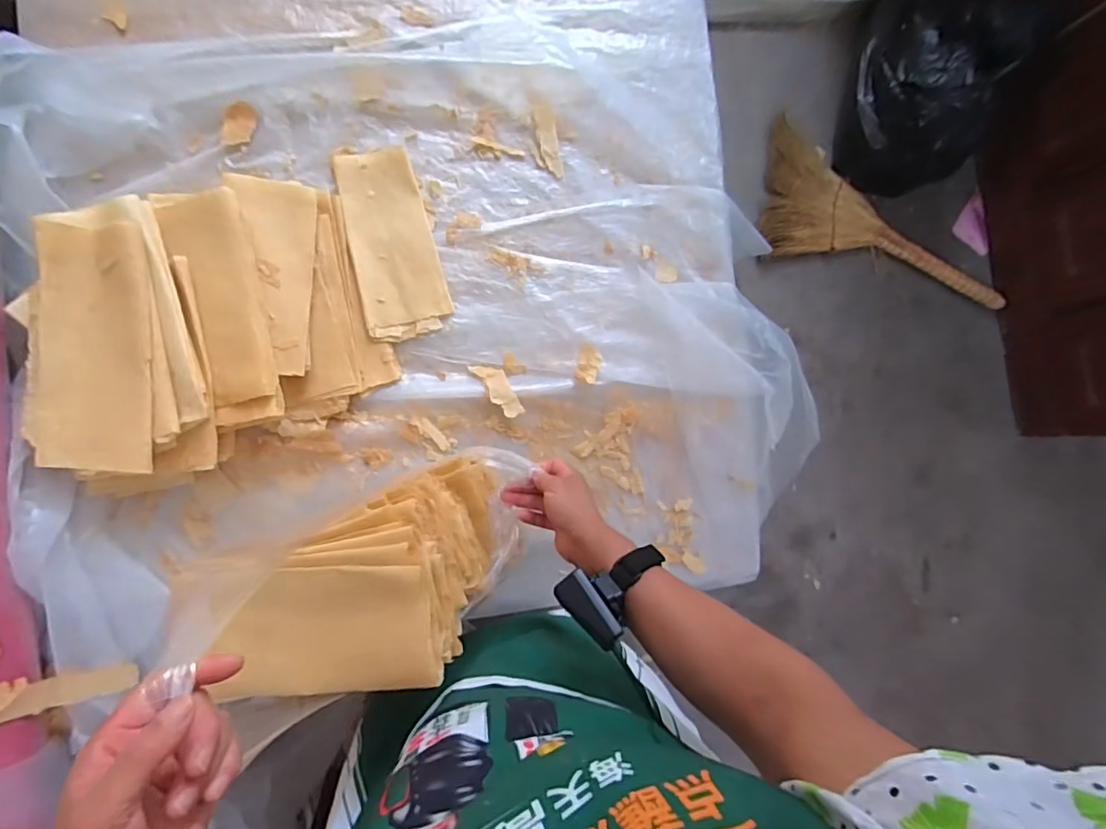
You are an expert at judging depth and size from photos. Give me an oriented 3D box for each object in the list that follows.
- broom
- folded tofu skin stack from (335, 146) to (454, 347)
[{"bbox_3d":[0.914,-0.487,1.425,0.775,0.064,0.306,16,85,-8],"label":"broom"},{"bbox_3d":[-0.232,-0.246,0.769,0.119,0.015,0.266,-15,90,-9],"label":"folded tofu skin stack"}]

